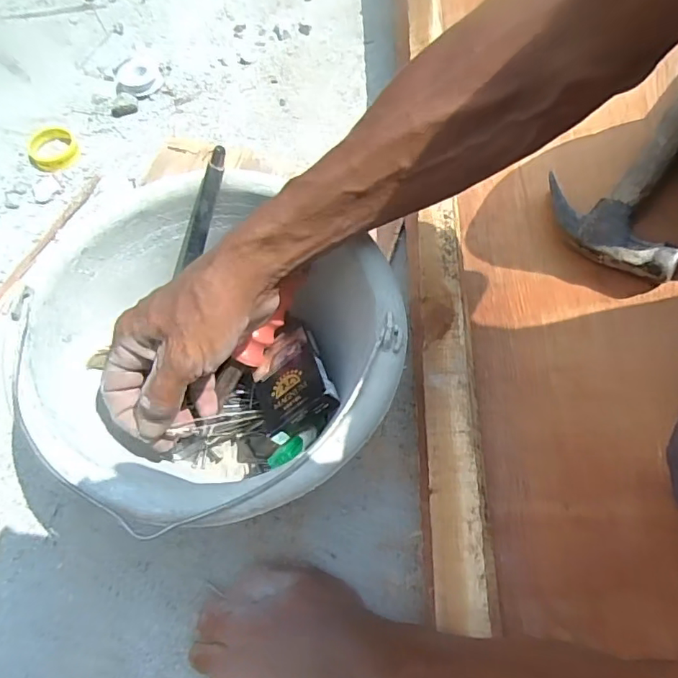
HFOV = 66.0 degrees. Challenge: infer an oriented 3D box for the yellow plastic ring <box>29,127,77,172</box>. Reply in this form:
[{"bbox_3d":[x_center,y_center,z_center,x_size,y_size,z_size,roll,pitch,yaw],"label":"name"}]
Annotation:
[{"bbox_3d":[-0.350,-0.232,0.639,0.055,0.011,0.069,-21,66,-7],"label":"yellow plastic ring"}]

